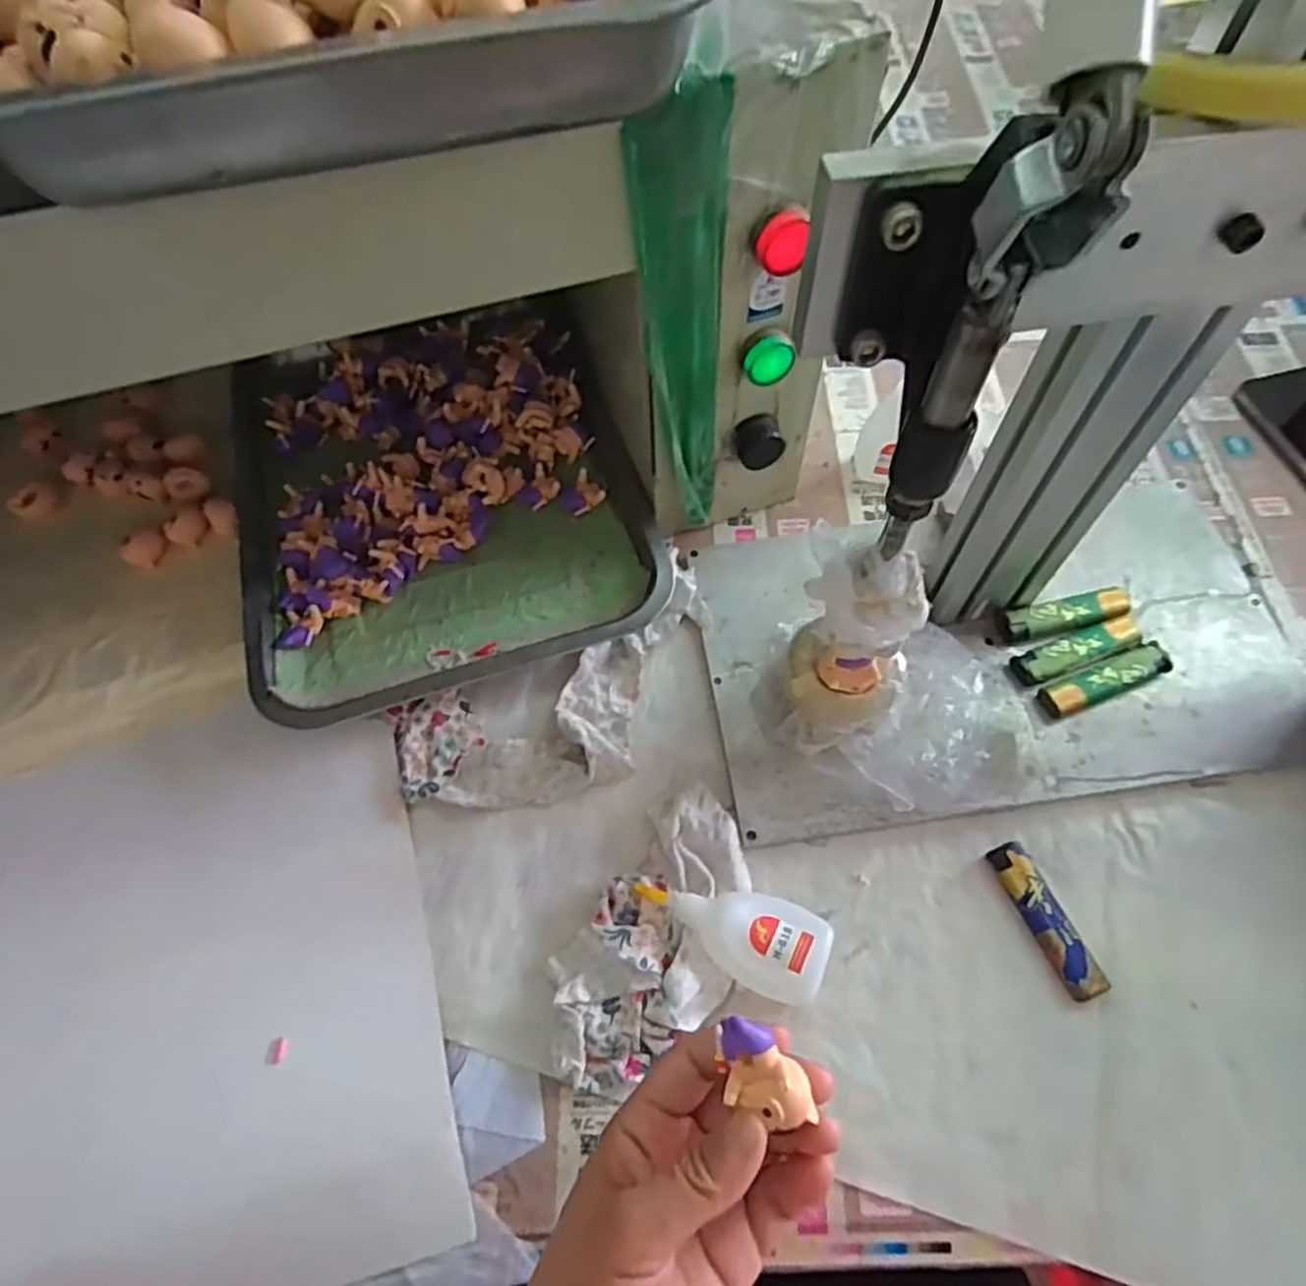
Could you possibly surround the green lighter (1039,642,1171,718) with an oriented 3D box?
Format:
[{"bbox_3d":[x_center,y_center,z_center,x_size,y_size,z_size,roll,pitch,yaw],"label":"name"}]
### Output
[{"bbox_3d":[0.271,0.021,0.447,0.086,0.013,0.020,-21,67,-7],"label":"green lighter"}]

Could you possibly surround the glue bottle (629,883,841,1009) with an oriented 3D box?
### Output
[{"bbox_3d":[0.040,0.149,0.392,0.098,0.029,0.045,20,69,11],"label":"glue bottle"}]

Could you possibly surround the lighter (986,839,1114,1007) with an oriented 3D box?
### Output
[{"bbox_3d":[0.207,0.144,0.394,0.020,0.014,0.080,-22,67,-7],"label":"lighter"}]

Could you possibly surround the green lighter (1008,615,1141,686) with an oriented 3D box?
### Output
[{"bbox_3d":[0.263,0.003,0.456,0.089,0.010,0.021,-20,67,-6],"label":"green lighter"}]

